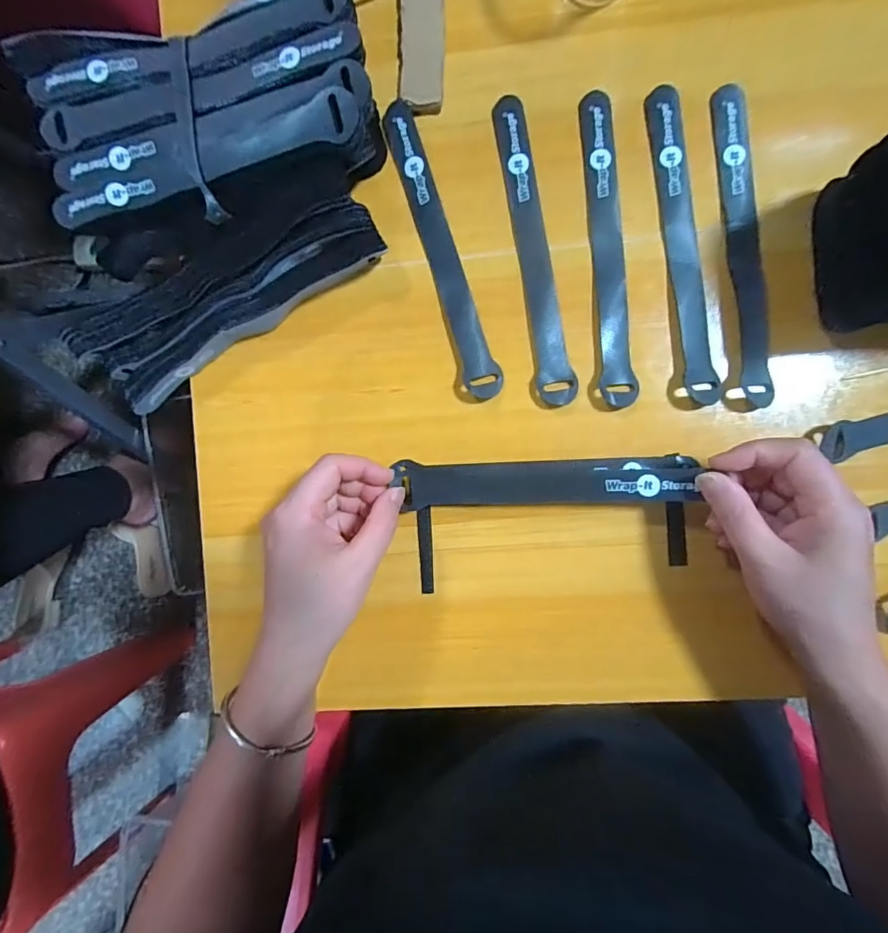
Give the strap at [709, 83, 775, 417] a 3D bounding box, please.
[{"bbox_3d":[0.191,-0.143,0.296,0.021,0.009,0.207,-3,91,5],"label":"strap"}]

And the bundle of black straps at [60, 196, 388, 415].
[{"bbox_3d":[-0.138,-0.113,0.307,0.202,0.037,0.058,-31,89,5],"label":"bundle of black straps"}]

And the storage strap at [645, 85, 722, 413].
[{"bbox_3d":[0.154,-0.144,0.298,0.021,0.009,0.208,-6,91,5],"label":"storage strap"}]

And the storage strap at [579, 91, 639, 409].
[{"bbox_3d":[0.107,-0.143,0.304,0.023,0.005,0.206,-3,91,5],"label":"storage strap"}]

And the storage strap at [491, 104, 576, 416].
[{"bbox_3d":[0.060,-0.143,0.308,0.024,0.004,0.206,-9,91,5],"label":"storage strap"}]

